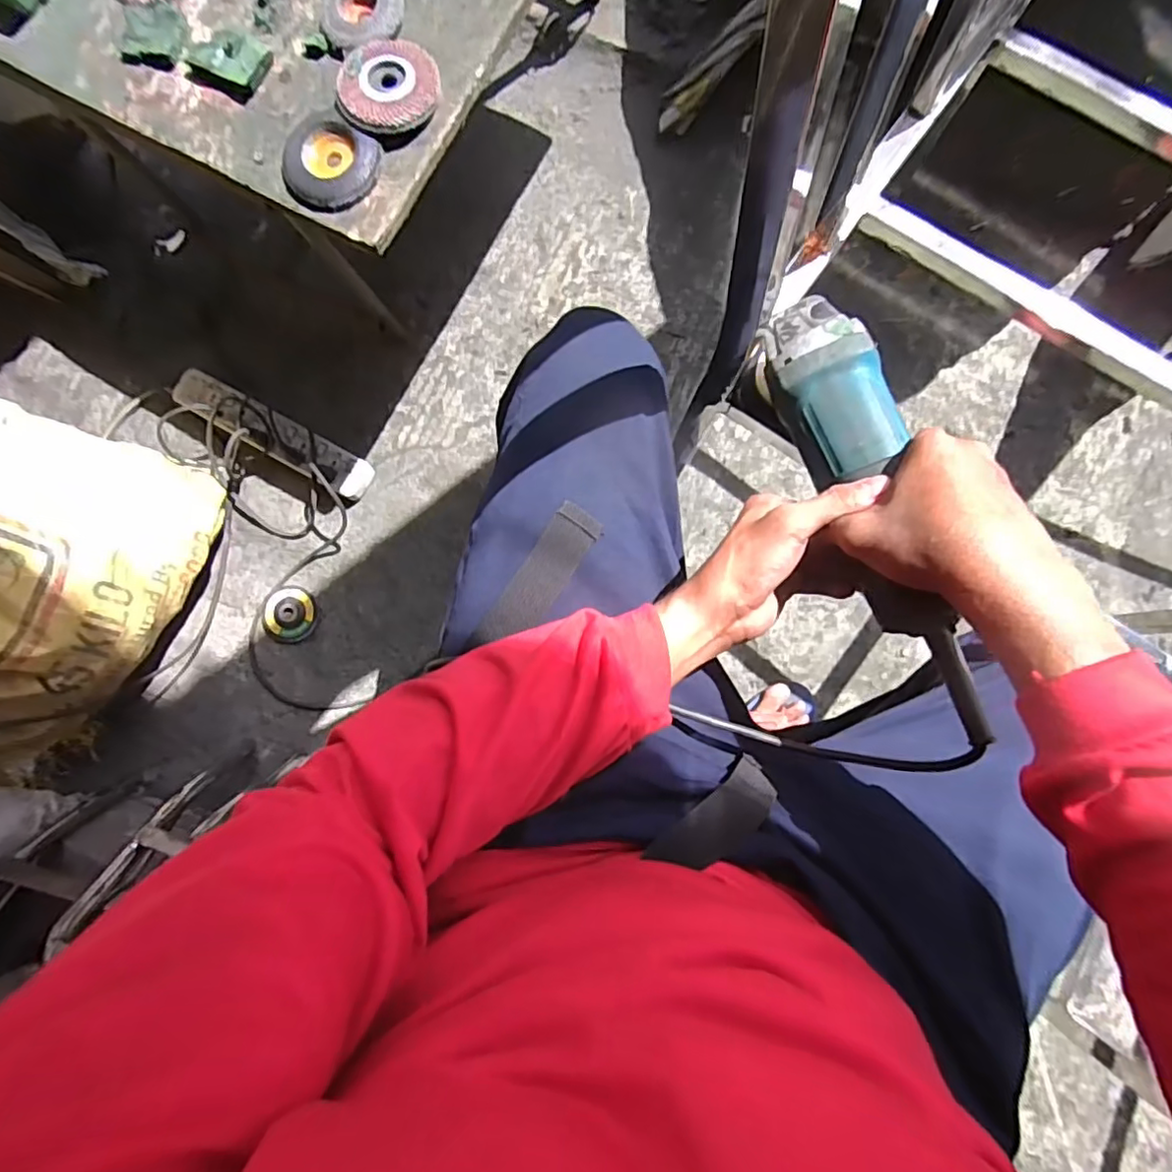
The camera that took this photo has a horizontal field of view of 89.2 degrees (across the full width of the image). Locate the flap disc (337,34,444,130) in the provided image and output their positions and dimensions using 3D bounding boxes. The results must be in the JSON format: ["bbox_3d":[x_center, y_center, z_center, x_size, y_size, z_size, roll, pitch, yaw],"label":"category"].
[{"bbox_3d":[-0.187,-0.474,0.564,0.094,0.020,0.088,0,85,2],"label":"flap disc"}]

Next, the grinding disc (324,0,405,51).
[{"bbox_3d":[-0.216,-0.559,0.579,0.077,0.019,0.078,0,85,2],"label":"grinding disc"}]

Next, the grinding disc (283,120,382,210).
[{"bbox_3d":[-0.248,-0.404,0.567,0.094,0.012,0.076,31,87,5],"label":"grinding disc"}]

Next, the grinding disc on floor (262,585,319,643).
[{"bbox_3d":[-0.464,0.045,0.928,0.083,0.012,0.084,5,85,3],"label":"grinding disc on floor"}]

